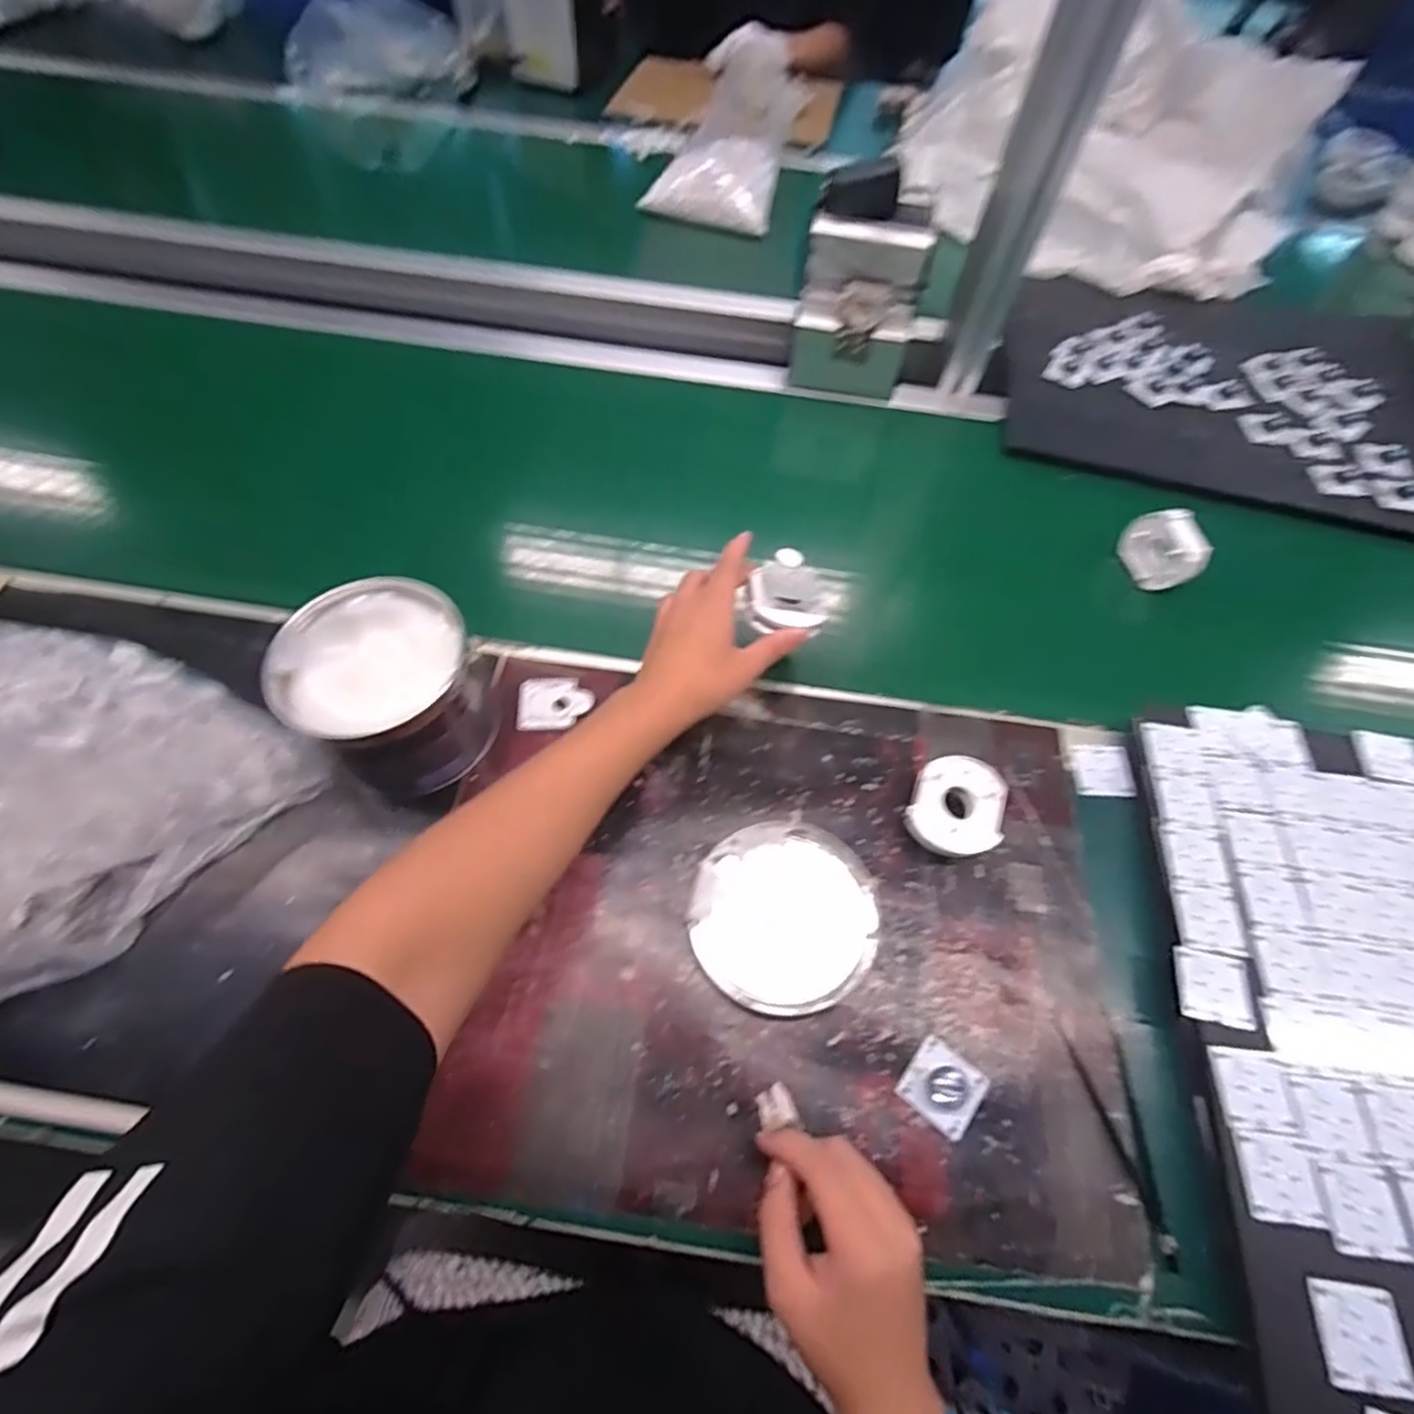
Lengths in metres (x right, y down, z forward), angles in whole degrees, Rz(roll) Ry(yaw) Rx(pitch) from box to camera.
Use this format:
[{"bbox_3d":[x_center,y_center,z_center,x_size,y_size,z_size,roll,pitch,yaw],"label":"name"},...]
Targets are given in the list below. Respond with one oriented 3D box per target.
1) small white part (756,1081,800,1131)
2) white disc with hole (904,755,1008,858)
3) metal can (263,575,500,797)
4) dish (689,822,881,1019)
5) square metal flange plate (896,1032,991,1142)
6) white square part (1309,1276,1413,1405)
[{"bbox_3d":[0.044,0.251,0.418,0.023,0.004,0.023,-19,64,-11],"label":"small white part"},{"bbox_3d":[0.184,0.076,0.501,0.063,0.042,0.077,20,64,9],"label":"white disc with hole"},{"bbox_3d":[-0.230,-0.014,0.497,0.124,0.101,0.125,1,62,-1],"label":"metal can"},{"bbox_3d":[0.056,0.145,0.472,0.126,0.016,0.129,1,62,-1],"label":"dish"},{"bbox_3d":[0.151,0.241,0.423,0.045,0.014,0.045,37,67,17],"label":"square metal flange plate"},{"bbox_3d":[0.353,0.339,0.355,0.043,0.004,0.045,8,62,3],"label":"white square part"}]

